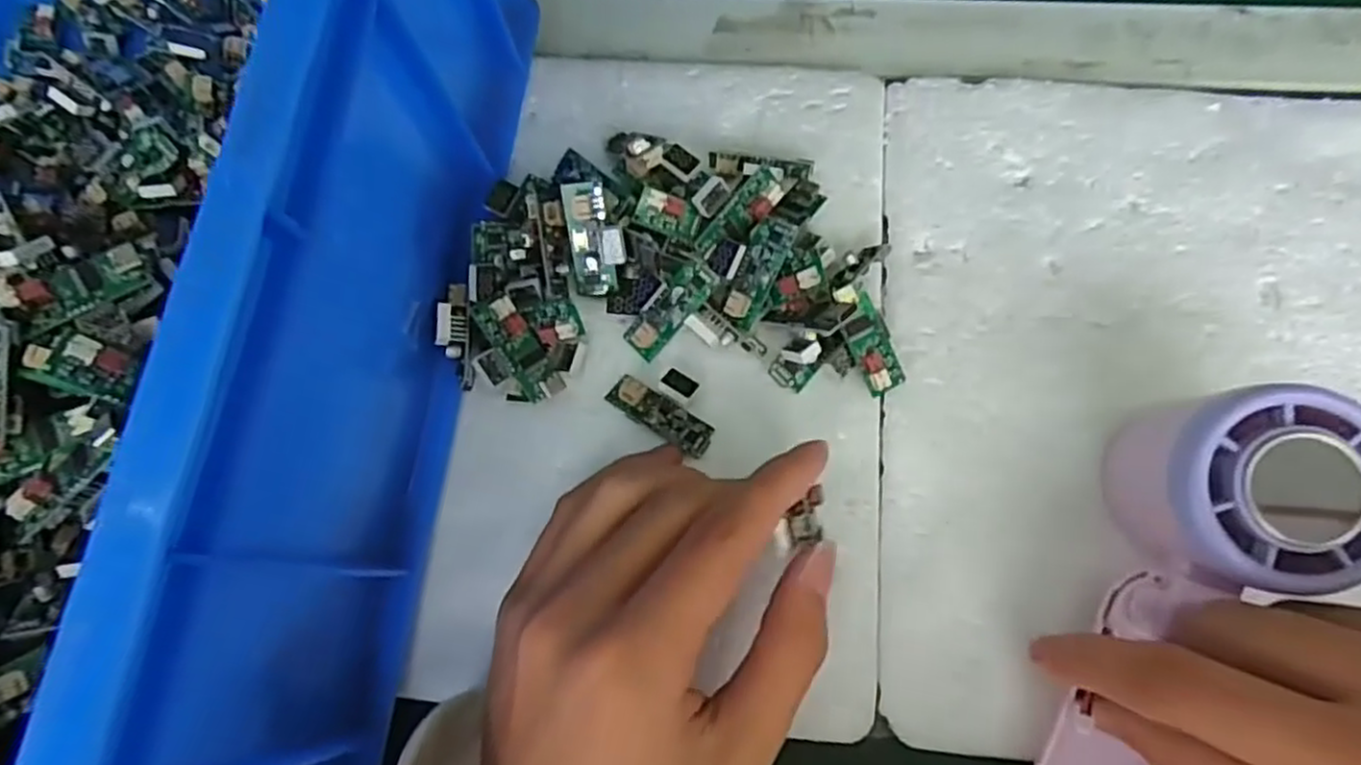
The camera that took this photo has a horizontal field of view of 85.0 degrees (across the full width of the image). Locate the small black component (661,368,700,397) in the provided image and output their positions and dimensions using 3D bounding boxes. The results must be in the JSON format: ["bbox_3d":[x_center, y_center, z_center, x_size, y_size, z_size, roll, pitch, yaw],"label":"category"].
[{"bbox_3d":[0.000,0.001,0.261,0.012,0.009,0.007,34,80,9],"label":"small black component"}]

